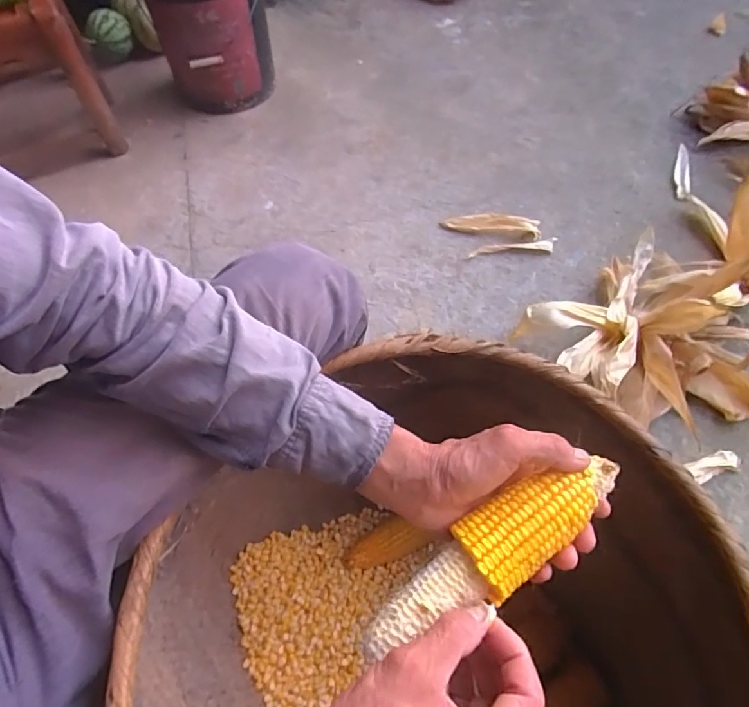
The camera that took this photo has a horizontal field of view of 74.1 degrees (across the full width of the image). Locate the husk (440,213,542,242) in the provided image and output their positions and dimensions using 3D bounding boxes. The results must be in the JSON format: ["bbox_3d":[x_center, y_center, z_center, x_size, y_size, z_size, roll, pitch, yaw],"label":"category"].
[{"bbox_3d":[0.250,-0.275,1.065,0.204,0.022,0.052,7,59,6],"label":"husk"}]

